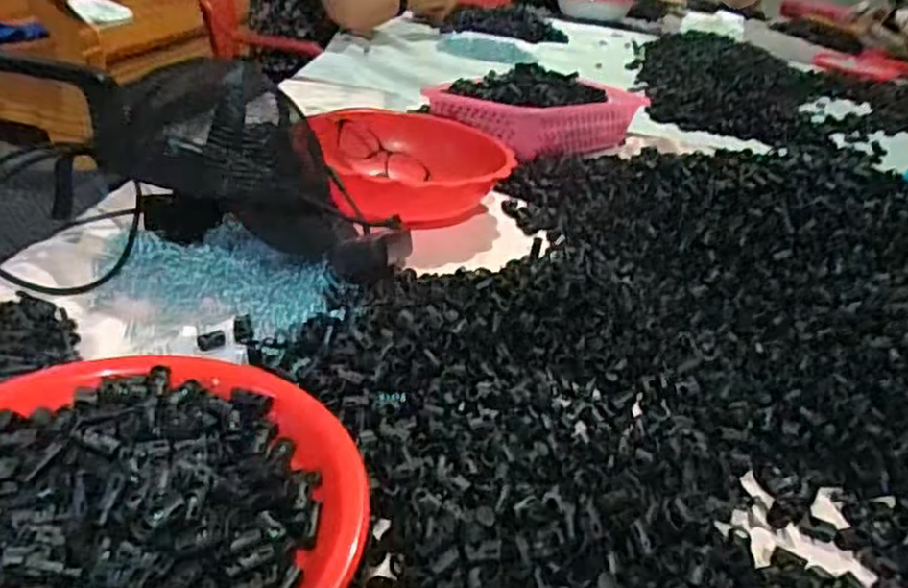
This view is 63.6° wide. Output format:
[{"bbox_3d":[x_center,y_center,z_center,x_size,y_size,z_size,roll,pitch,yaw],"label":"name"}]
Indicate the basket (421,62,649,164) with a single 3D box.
[{"bbox_3d":[0.134,-0.273,1.073,0.205,0.082,0.312,29,38,31],"label":"basket"}]

